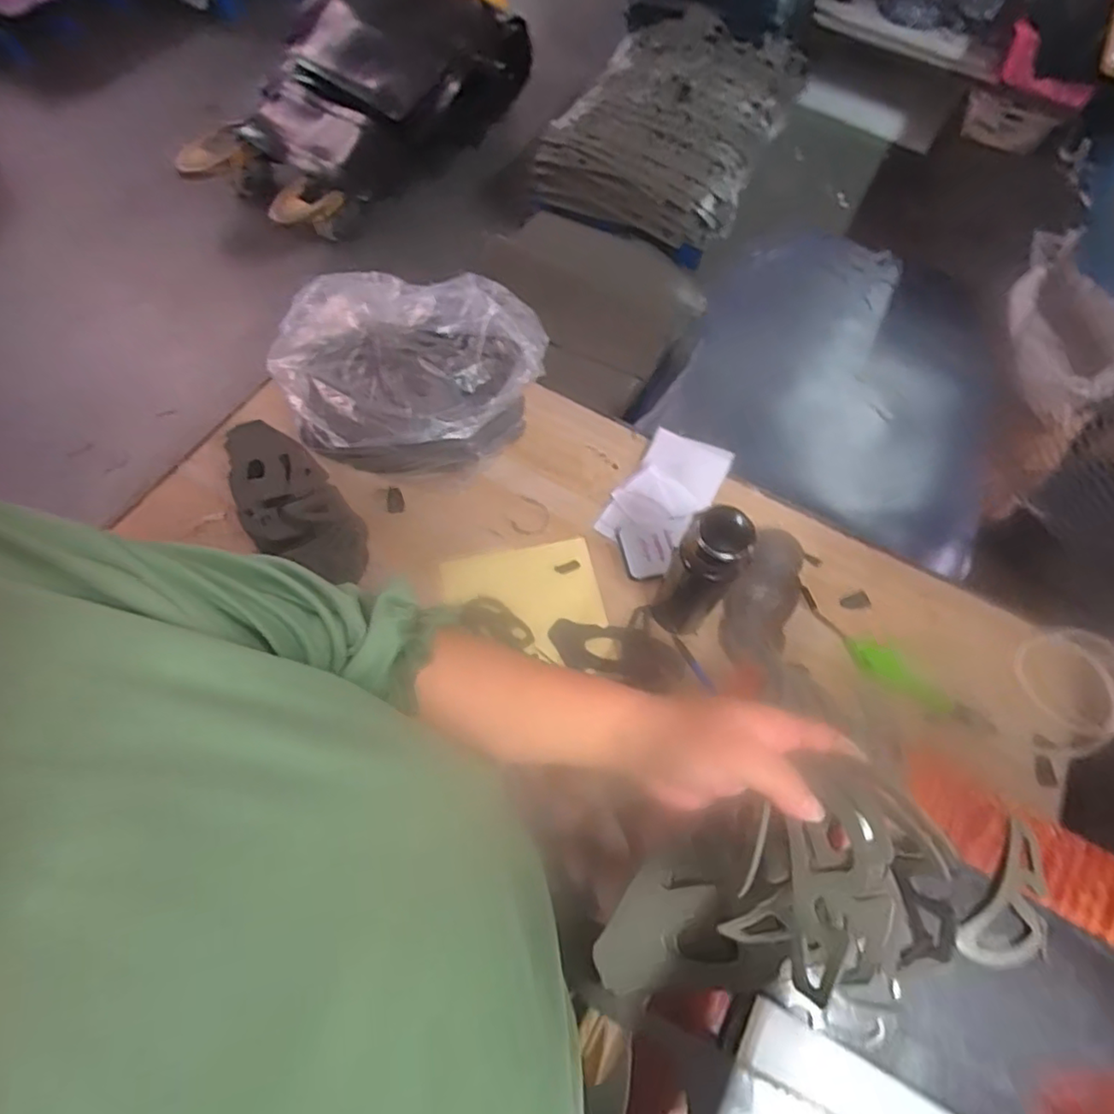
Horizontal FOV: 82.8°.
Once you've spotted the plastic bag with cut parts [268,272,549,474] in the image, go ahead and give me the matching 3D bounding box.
[{"bbox_3d":[-0.205,-0.262,0.898,0.359,0.161,0.271,4,64,-1],"label":"plastic bag with cut parts"}]

